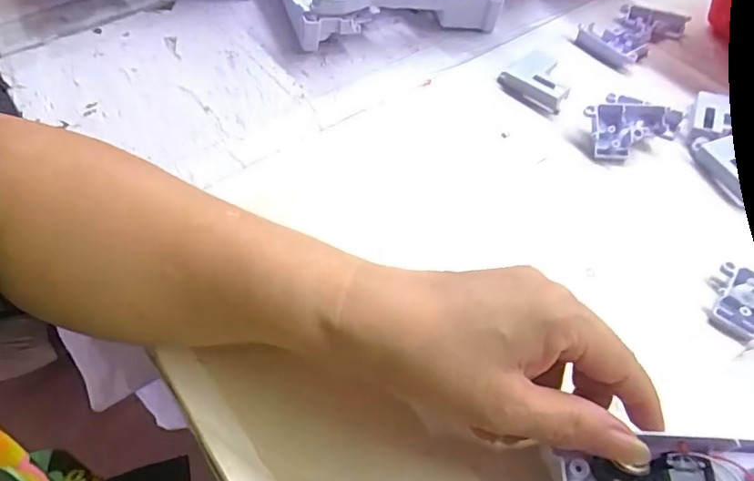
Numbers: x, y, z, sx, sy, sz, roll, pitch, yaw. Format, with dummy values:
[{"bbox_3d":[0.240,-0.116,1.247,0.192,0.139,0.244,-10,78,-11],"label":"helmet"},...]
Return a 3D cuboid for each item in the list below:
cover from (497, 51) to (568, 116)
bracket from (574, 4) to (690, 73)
[{"bbox_3d":[0.118,-0.116,0.378,0.034,0.016,0.050,-37,63,-25],"label":"cover"},{"bbox_3d":[0.206,-0.169,0.422,0.084,0.014,0.051,-35,62,-24],"label":"bracket"}]

